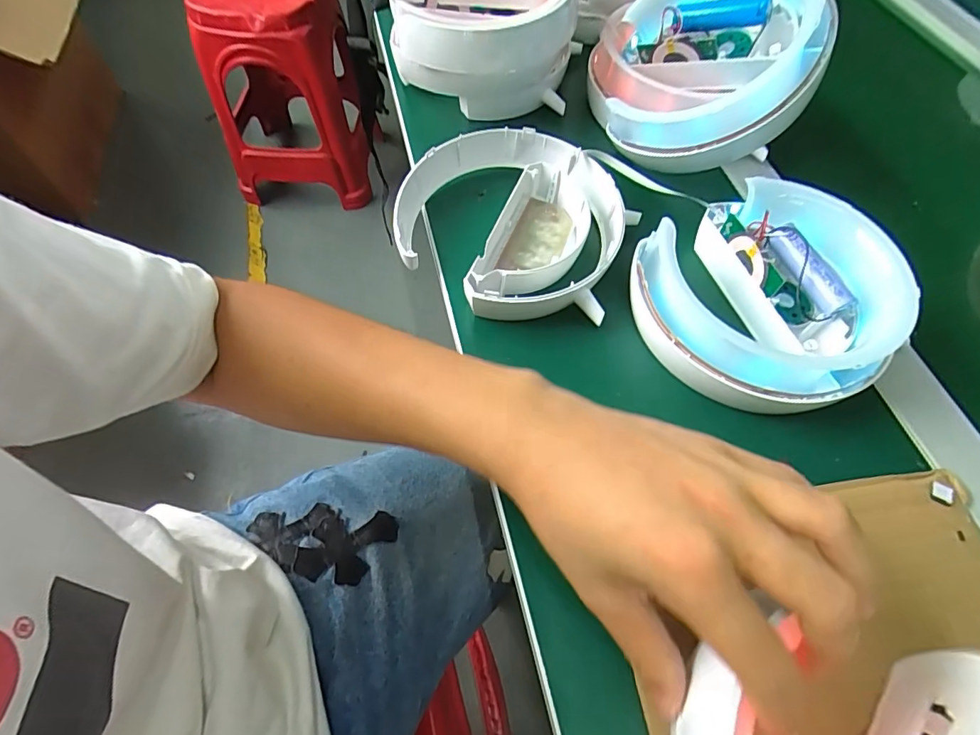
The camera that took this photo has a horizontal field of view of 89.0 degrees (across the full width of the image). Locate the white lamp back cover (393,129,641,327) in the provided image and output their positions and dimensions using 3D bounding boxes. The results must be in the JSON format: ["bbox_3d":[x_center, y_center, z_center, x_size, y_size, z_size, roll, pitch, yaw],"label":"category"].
[{"bbox_3d":[0.019,-0.100,0.349,0.166,0.033,0.151,0,60,-1],"label":"white lamp back cover"}]

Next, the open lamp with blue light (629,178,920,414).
[{"bbox_3d":[0.161,-0.042,0.300,0.128,0.065,0.140,0,60,-1],"label":"open lamp with blue light"}]

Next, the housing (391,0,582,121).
[{"bbox_3d":[-0.008,-0.278,0.405,0.143,0.081,0.160,-6,61,-4],"label":"housing"}]

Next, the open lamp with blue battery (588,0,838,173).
[{"bbox_3d":[0.158,-0.232,0.375,0.156,0.070,0.175,-18,65,27],"label":"open lamp with blue battery"}]

